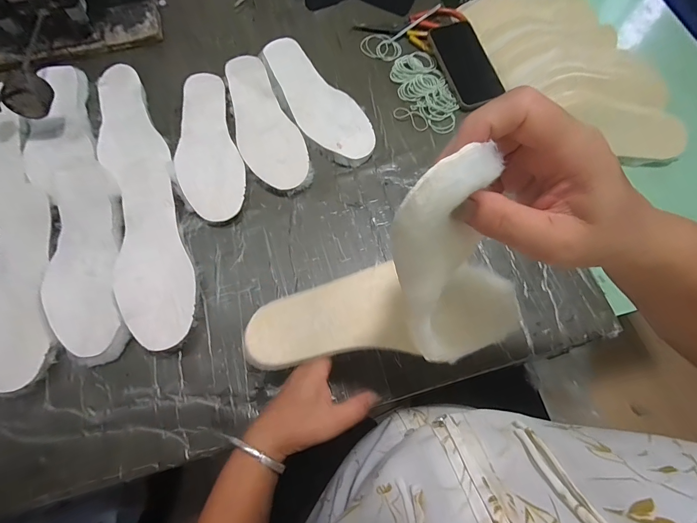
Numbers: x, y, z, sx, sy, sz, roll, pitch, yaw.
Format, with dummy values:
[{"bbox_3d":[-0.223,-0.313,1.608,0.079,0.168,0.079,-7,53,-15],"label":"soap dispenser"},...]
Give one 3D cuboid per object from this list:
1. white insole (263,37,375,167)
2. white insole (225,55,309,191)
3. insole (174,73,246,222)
[{"bbox_3d":[-0.047,-0.258,0.548,0.093,0.017,0.260,-25,72,-10],"label":"white insole"},{"bbox_3d":[-0.136,-0.219,0.535,0.088,0.014,0.263,-22,72,-9],"label":"white insole"},{"bbox_3d":[-0.215,-0.180,0.517,0.087,0.014,0.257,-16,71,-7],"label":"insole"}]

